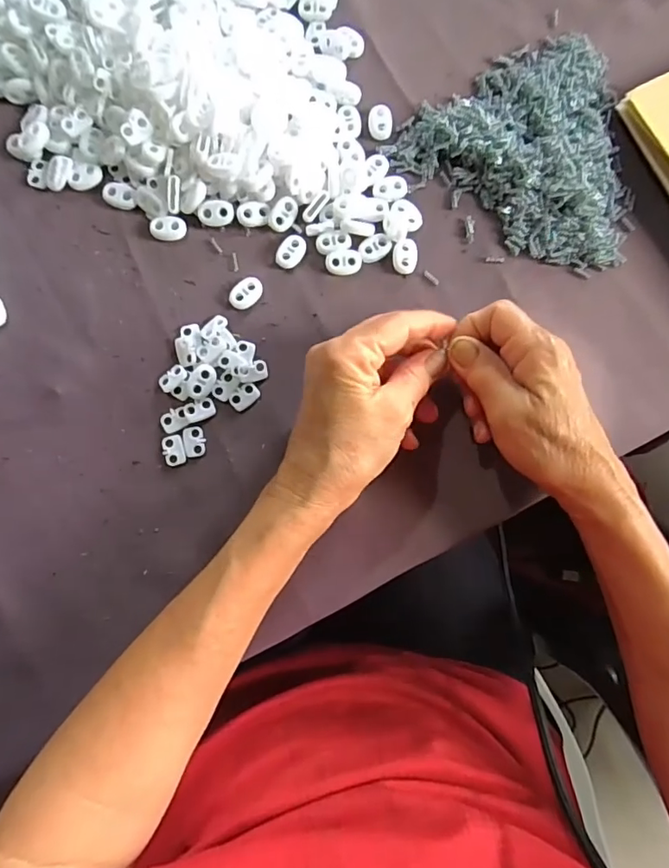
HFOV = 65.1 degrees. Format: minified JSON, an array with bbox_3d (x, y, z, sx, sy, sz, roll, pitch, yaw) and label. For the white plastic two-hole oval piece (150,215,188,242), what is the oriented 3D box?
[{"bbox_3d":[-0.106,-0.131,0.335,0.022,0.006,0.015,5,84,1],"label":"white plastic two-hole oval piece"}]

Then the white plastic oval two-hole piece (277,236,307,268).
[{"bbox_3d":[-0.028,-0.116,0.334,0.015,0.004,0.022,27,84,3],"label":"white plastic oval two-hole piece"}]

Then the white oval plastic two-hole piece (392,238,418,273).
[{"bbox_3d":[0.045,-0.113,0.335,0.015,0.006,0.021,1,84,0],"label":"white oval plastic two-hole piece"}]

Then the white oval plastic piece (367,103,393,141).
[{"bbox_3d":[0.030,-0.204,0.340,0.015,0.004,0.023,1,84,0],"label":"white oval plastic piece"}]

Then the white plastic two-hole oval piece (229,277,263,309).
[{"bbox_3d":[-0.056,-0.089,0.331,0.015,0.005,0.023,38,85,4],"label":"white plastic two-hole oval piece"}]

